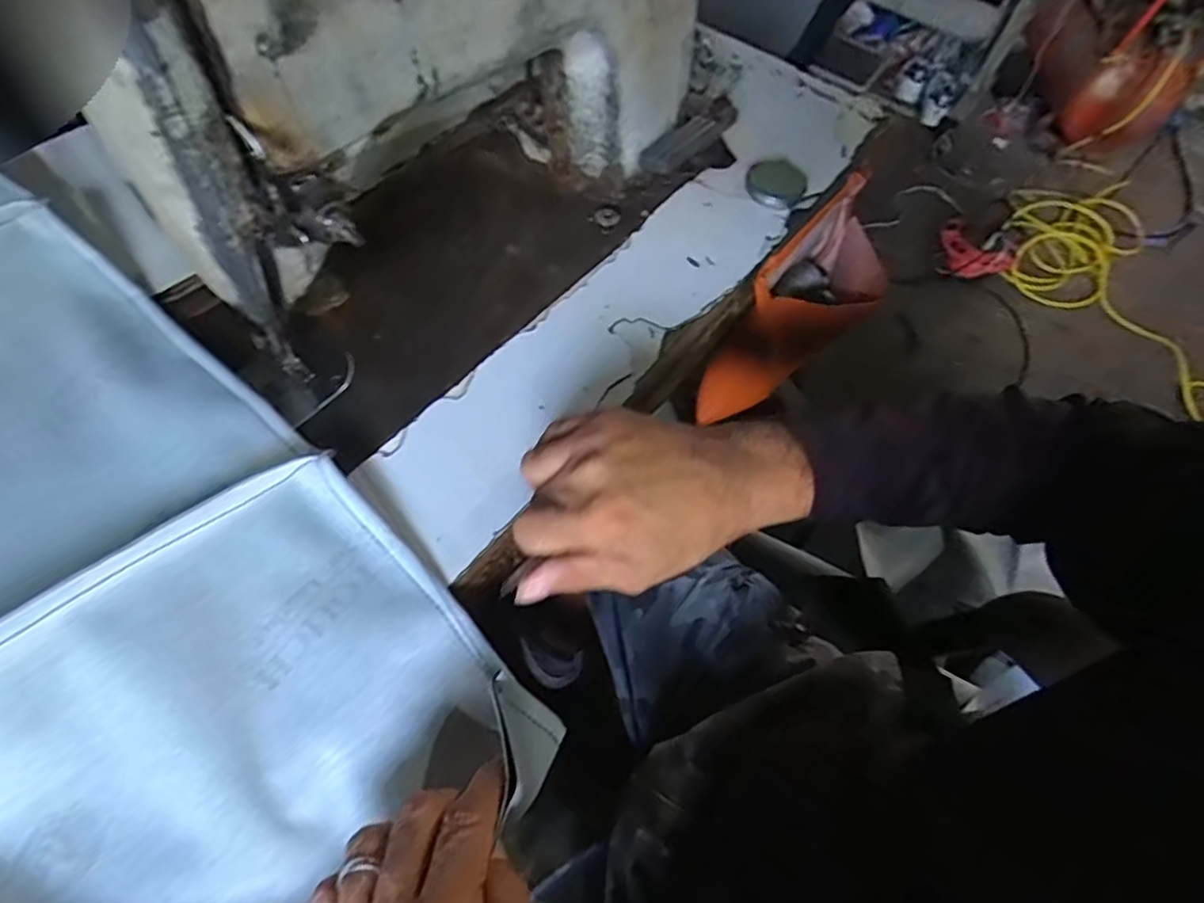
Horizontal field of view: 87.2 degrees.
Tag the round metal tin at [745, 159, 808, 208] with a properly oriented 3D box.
[{"bbox_3d":[0.155,-0.239,0.566,0.050,0.018,0.053,3,58,-5],"label":"round metal tin"}]

